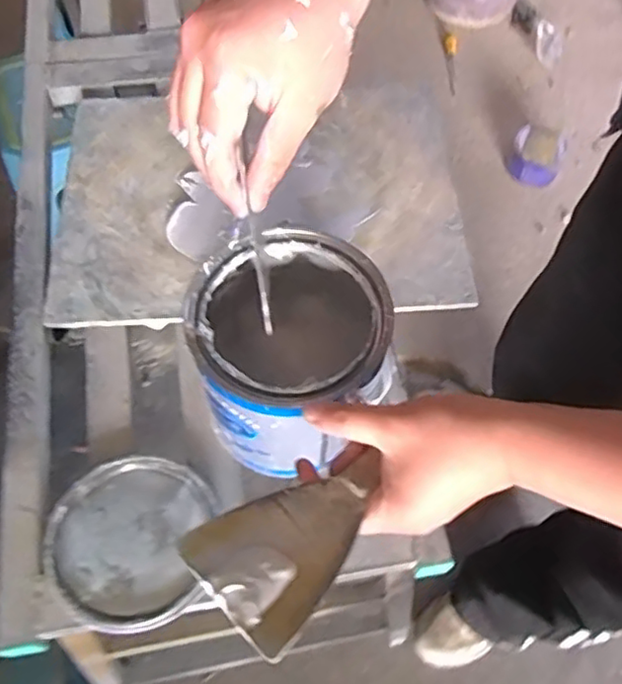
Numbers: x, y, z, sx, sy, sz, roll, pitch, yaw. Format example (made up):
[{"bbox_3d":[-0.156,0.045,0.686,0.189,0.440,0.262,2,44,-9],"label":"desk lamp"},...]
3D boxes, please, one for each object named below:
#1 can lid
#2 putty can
[{"bbox_3d":[-0.148,0.165,0.540,0.140,0.009,0.140,0,58,0],"label":"can lid"},{"bbox_3d":[-0.020,0.011,0.551,0.149,0.160,0.168,-11,62,-8],"label":"putty can"}]

